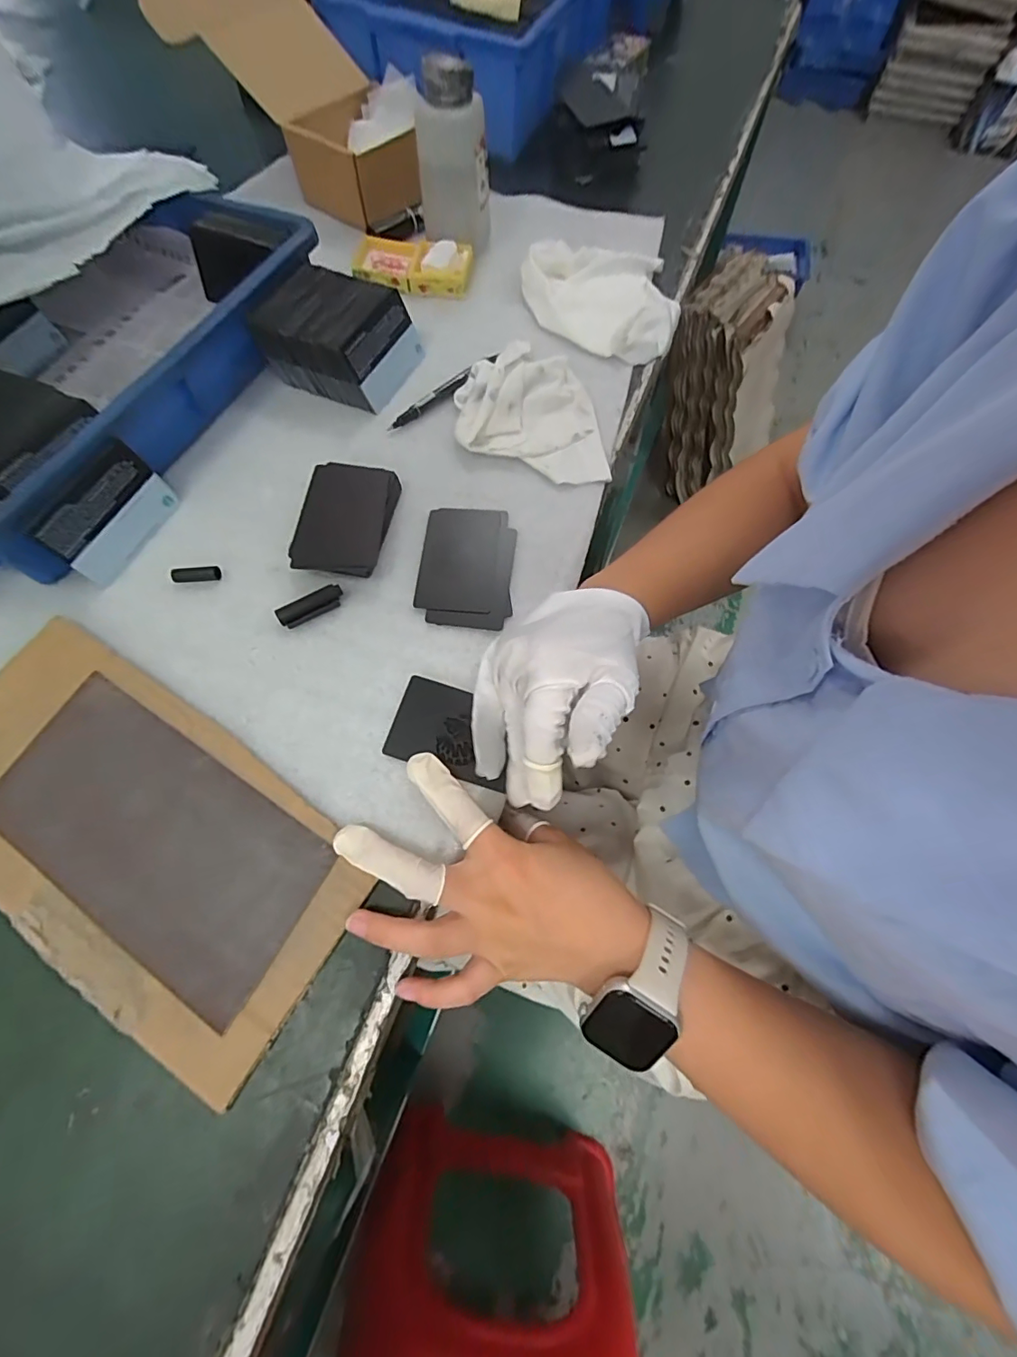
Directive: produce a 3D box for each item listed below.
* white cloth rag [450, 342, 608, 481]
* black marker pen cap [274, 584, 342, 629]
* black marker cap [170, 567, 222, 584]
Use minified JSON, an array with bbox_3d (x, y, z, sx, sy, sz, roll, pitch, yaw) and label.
[{"bbox_3d":[0.016,-0.219,0.407,0.112,0.026,0.140,-5,67,-3],"label":"white cloth rag"},{"bbox_3d":[-0.134,-0.049,0.342,0.044,0.009,0.016,-27,70,-12],"label":"black marker pen cap"},{"bbox_3d":[-0.220,-0.073,0.354,0.032,0.007,0.010,-5,67,-3],"label":"black marker cap"}]

